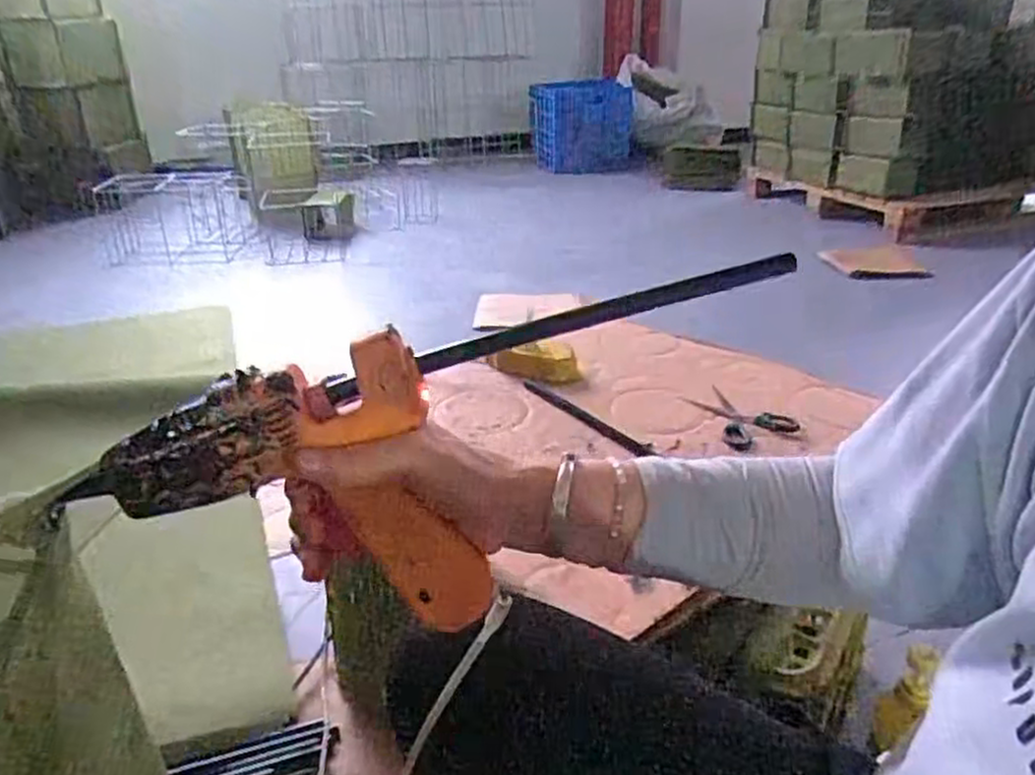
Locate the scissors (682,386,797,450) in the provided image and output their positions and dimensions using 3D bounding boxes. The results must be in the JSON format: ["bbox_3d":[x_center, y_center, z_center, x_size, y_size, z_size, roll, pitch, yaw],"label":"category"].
[{"bbox_3d":[0.262,0.032,0.918,0.102,0.021,0.140,-15,29,-25],"label":"scissors"}]

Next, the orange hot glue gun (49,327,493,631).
[{"bbox_3d":[-0.091,0.032,0.383,0.198,0.128,0.048,25,11,-11],"label":"orange hot glue gun"}]

